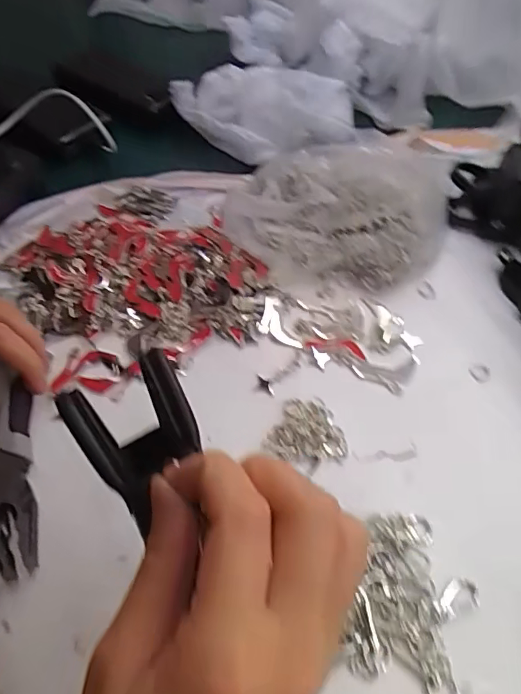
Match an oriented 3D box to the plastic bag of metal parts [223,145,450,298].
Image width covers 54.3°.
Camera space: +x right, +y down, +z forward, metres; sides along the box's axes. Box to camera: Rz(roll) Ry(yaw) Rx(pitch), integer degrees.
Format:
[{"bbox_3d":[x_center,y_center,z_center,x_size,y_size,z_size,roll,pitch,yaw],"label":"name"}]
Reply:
[{"bbox_3d":[0.070,-0.117,0.428,0.197,0.058,0.145,3,52,-1],"label":"plastic bag of metal parts"}]

